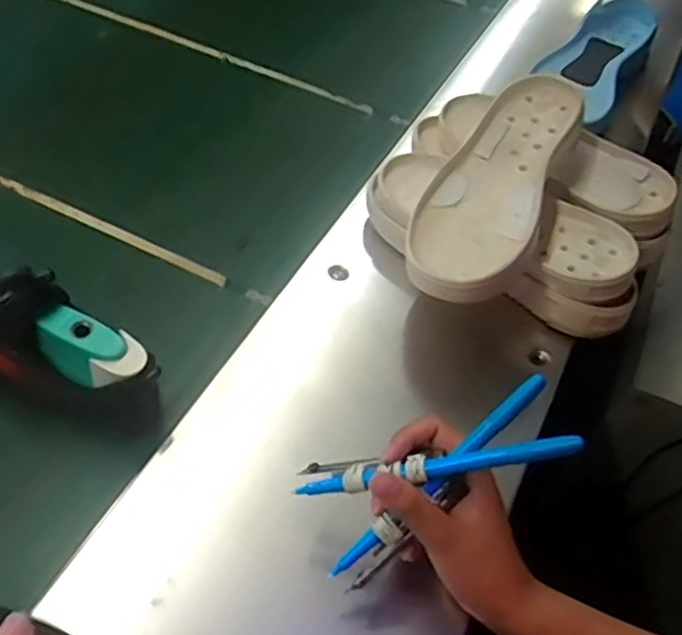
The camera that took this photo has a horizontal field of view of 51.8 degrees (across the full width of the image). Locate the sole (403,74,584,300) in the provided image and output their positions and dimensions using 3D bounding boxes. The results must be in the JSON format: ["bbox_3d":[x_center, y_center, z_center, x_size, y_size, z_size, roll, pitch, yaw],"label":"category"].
[{"bbox_3d":[0.128,-0.117,0.586,0.099,0.053,0.258,16,47,17],"label":"sole"}]

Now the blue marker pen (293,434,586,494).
[{"bbox_3d":[0.051,0.085,0.400,0.166,0.010,0.011,-13,48,17],"label":"blue marker pen"}]

